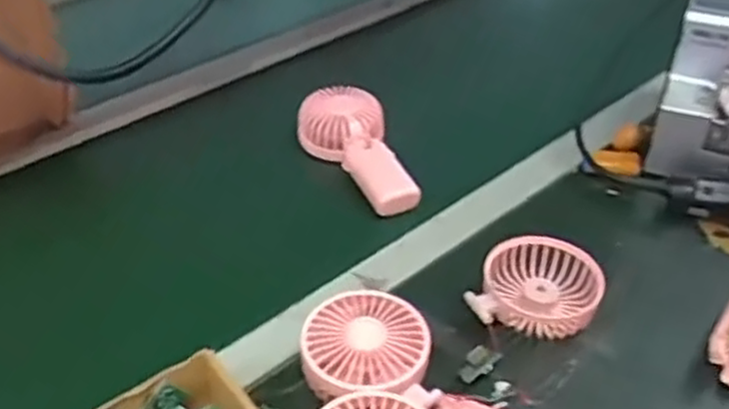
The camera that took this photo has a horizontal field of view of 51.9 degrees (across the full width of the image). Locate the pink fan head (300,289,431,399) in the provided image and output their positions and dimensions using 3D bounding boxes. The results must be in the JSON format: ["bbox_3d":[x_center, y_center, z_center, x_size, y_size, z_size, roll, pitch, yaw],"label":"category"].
[{"bbox_3d":[0.000,0.104,0.534,0.086,0.045,0.083,1,41,-1],"label":"pink fan head"}]

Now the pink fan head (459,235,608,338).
[{"bbox_3d":[0.138,0.070,0.596,0.092,0.034,0.095,19,43,23],"label":"pink fan head"}]

